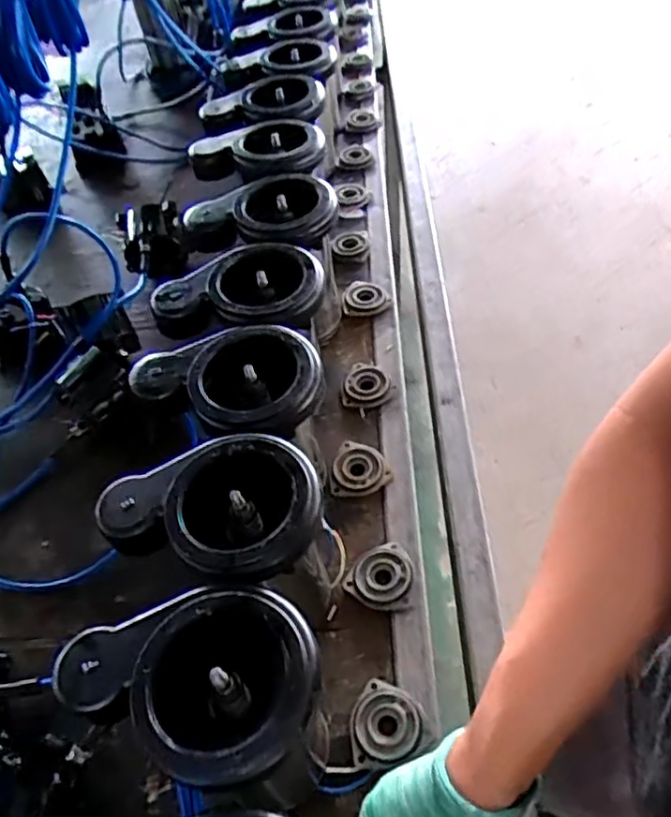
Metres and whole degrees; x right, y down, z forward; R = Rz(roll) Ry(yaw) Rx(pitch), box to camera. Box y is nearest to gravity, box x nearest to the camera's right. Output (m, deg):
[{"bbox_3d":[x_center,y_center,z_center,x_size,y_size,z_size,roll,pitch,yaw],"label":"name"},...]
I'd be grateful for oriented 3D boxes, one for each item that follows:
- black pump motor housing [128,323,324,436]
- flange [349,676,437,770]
[{"bbox_3d":[-0.097,-0.020,0.583,0.165,0.041,0.112,-9,50,-1],"label":"black pump motor housing"},{"bbox_3d":[0.043,0.260,0.544,0.064,0.013,0.063,-14,50,-5],"label":"flange"}]

